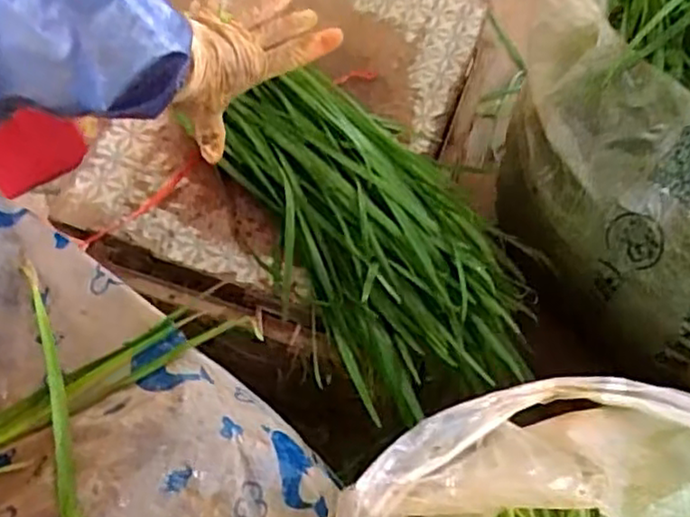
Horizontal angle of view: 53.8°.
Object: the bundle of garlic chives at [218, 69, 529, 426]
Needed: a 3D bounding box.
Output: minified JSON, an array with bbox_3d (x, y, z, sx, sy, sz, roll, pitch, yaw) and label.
[{"bbox_3d":[0.018,-0.028,0.600,0.175,0.090,0.328,-37,85,-2],"label":"bundle of garlic chives"}]

